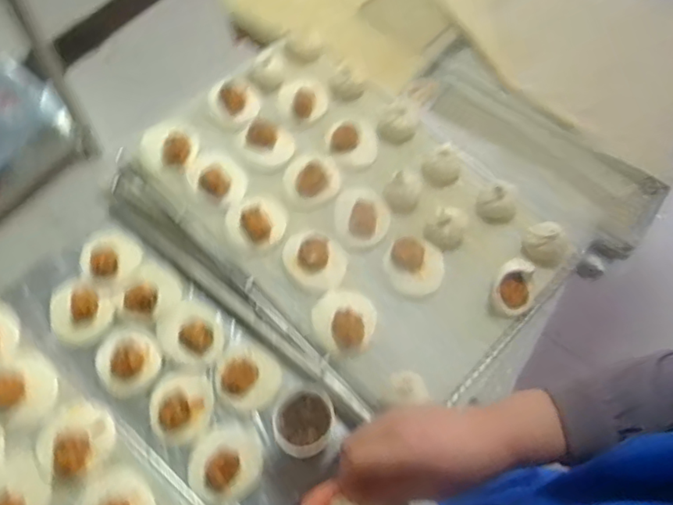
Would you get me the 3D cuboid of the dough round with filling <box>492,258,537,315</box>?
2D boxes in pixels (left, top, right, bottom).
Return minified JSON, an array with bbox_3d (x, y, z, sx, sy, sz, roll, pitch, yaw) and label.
[{"bbox_3d":[0.237,0.045,0.773,0.055,0.026,0.069,1,64,-3],"label":"dough round with filling"}]

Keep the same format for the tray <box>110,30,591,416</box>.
[{"bbox_3d":[0.015,-0.066,0.847,0.601,0.058,0.417,39,68,15],"label":"tray"}]

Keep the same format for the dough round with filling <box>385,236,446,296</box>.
[{"bbox_3d":[0.108,0.019,0.795,0.077,0.030,0.074,1,64,-3],"label":"dough round with filling"}]

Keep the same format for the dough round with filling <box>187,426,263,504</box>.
[{"bbox_3d":[-0.137,0.259,0.714,0.087,0.018,0.089,1,64,-3],"label":"dough round with filling"}]

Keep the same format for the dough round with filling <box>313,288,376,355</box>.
[{"bbox_3d":[0.009,0.089,0.754,0.080,0.030,0.078,1,64,-3],"label":"dough round with filling"}]

